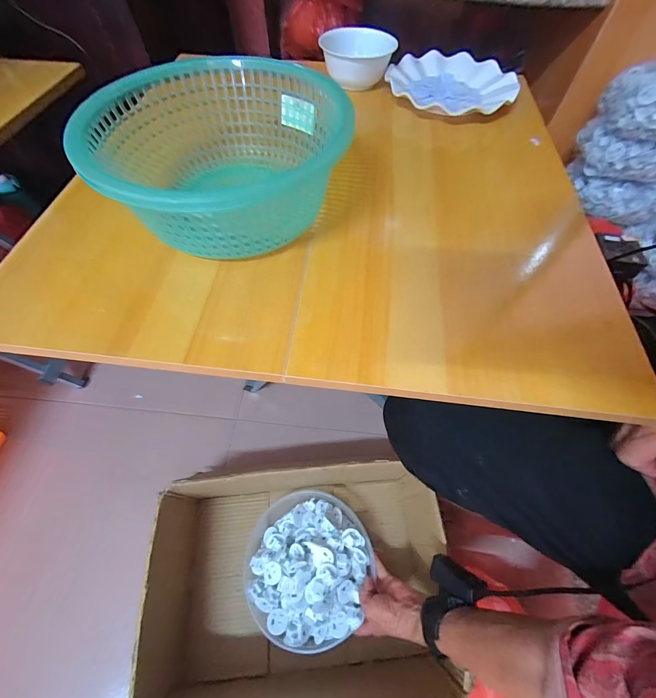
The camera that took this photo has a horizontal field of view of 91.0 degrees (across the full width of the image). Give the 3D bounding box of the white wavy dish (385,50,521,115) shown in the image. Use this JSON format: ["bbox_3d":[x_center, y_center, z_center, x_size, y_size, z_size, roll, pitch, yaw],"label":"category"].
[{"bbox_3d":[0.182,-0.394,0.483,0.184,0.025,0.167,13,60,8],"label":"white wavy dish"}]

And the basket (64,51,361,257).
[{"bbox_3d":[-0.106,-0.187,0.324,0.213,0.095,0.233,38,66,20],"label":"basket"}]

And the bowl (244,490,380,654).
[{"bbox_3d":[-0.041,0.369,0.560,0.211,0.083,0.220,0,60,0],"label":"bowl"}]

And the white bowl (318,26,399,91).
[{"bbox_3d":[0.044,-0.444,0.497,0.106,0.051,0.113,0,60,0],"label":"white bowl"}]

